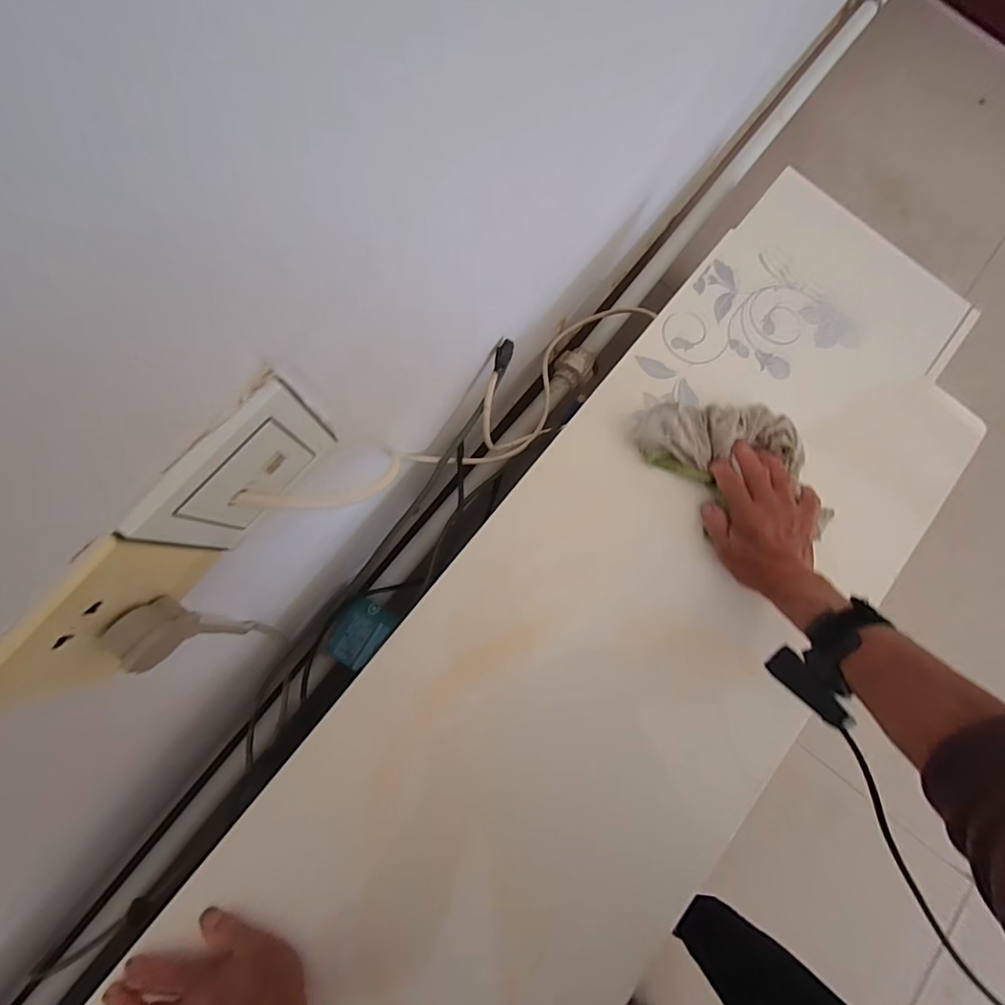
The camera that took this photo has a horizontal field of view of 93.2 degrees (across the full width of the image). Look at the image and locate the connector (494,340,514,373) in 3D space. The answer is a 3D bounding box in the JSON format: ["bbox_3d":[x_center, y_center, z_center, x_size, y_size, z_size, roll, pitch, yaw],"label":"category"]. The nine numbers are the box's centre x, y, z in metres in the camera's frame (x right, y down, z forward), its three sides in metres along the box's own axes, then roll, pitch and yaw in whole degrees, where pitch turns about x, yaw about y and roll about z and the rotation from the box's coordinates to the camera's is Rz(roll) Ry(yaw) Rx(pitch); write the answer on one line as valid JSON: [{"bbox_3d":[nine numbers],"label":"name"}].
[{"bbox_3d":[0.001,-0.147,0.477,0.015,0.006,0.033,22,98,-1],"label":"connector"}]

